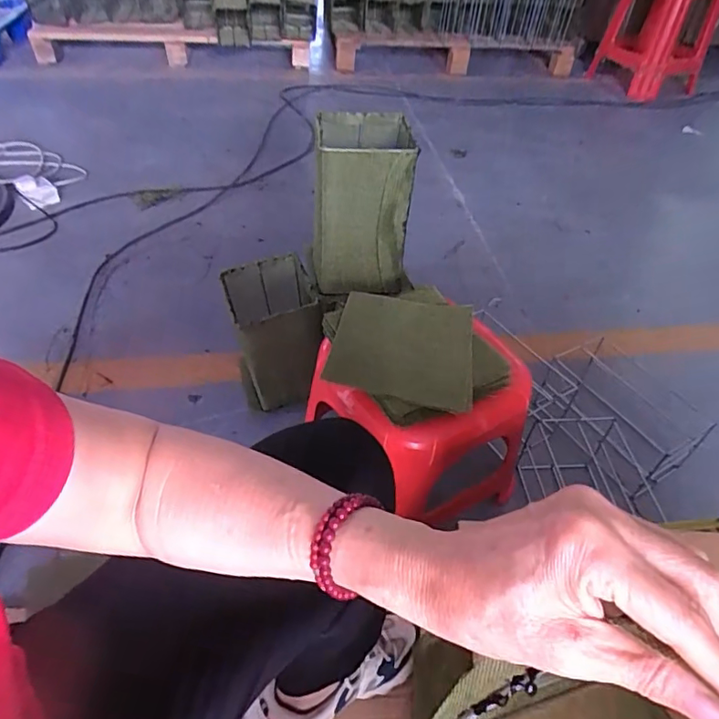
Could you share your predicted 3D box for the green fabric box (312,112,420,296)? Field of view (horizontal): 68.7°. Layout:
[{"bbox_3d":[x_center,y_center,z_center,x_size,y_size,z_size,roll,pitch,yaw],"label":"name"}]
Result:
[{"bbox_3d":[0.000,-0.251,0.858,0.144,0.241,0.150,-1,46,-5],"label":"green fabric box"}]

